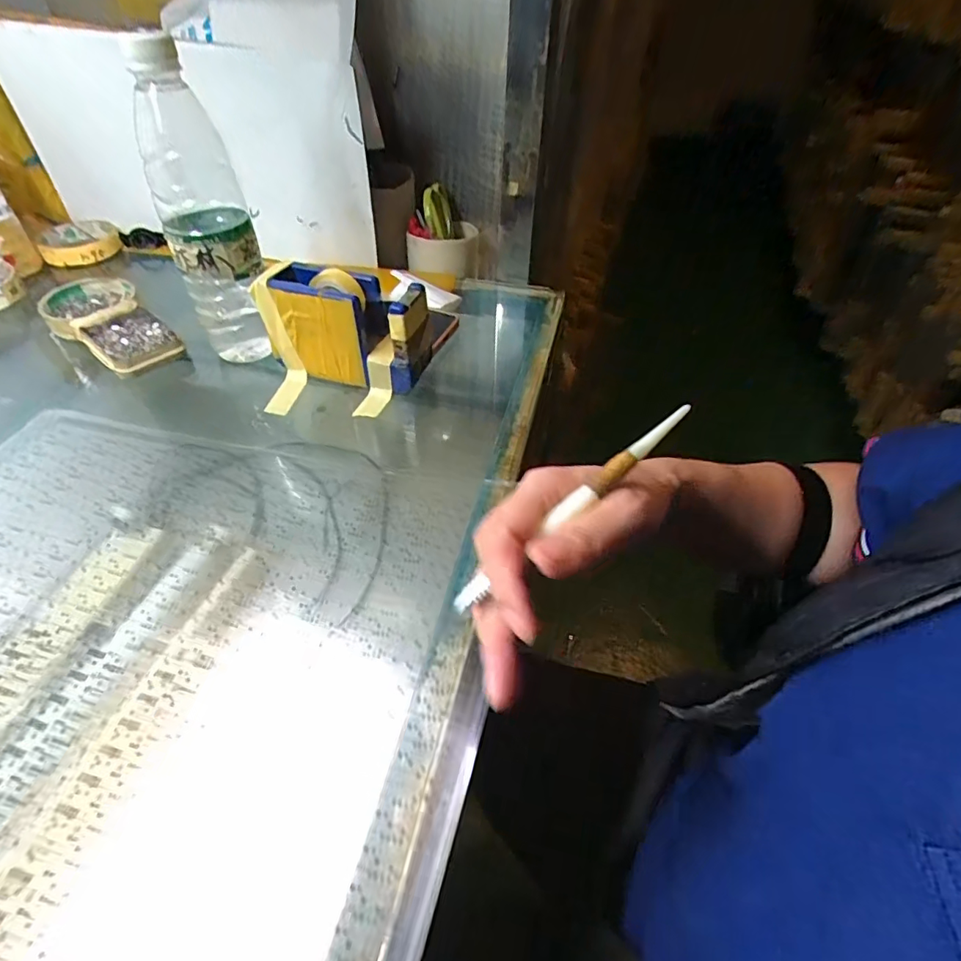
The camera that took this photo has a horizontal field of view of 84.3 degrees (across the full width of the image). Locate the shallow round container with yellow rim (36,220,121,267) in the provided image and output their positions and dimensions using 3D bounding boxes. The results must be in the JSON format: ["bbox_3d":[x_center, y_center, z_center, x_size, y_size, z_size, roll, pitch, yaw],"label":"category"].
[{"bbox_3d":[-0.485,-0.290,0.645,0.084,0.020,0.099,-25,52,-22],"label":"shallow round container with yellow rim"}]

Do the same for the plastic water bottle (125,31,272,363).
[{"bbox_3d":[-0.217,-0.204,0.420,0.061,0.221,0.064,-20,50,-18],"label":"plastic water bottle"}]

